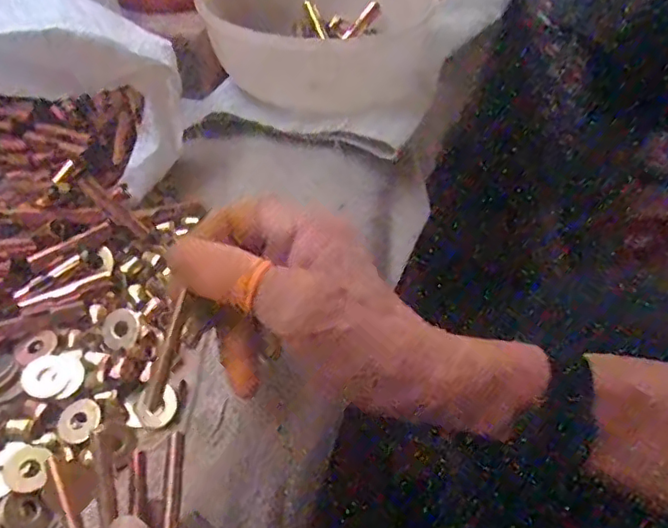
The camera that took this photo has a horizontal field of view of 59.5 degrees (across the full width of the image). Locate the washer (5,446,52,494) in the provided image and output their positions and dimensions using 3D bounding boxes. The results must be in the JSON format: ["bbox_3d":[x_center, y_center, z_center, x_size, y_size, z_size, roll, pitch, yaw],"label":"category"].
[{"bbox_3d":[-0.135,0.091,0.261,0.020,0.004,0.020,7,49,-8],"label":"washer"}]

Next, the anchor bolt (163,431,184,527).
[{"bbox_3d":[-0.061,0.094,0.221,0.006,0.006,0.061,-6,54,0],"label":"anchor bolt"}]

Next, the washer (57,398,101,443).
[{"bbox_3d":[-0.121,0.074,0.278,0.018,0.004,0.020,40,63,12],"label":"washer"}]

